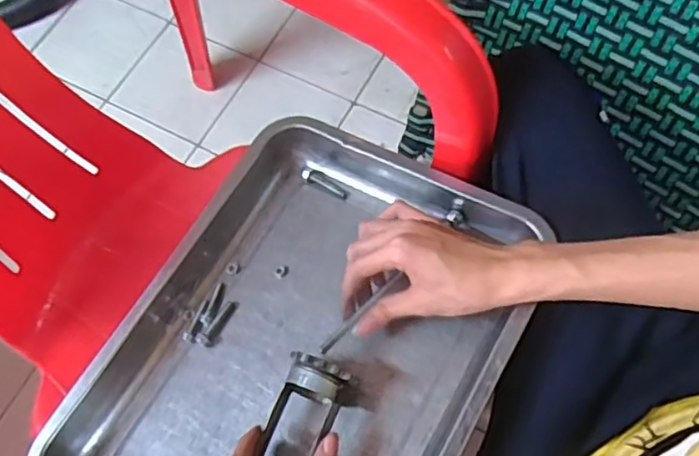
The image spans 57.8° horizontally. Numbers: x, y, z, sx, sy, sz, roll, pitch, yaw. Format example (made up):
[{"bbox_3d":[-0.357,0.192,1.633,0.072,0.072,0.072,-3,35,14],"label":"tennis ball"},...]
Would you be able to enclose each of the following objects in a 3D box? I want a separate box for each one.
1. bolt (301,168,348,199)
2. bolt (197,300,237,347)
[{"bbox_3d":[-0.024,-0.043,0.611,0.050,0.007,0.013,27,70,13],"label":"bolt"},{"bbox_3d":[-0.116,0.084,0.562,0.012,0.011,0.046,29,71,14],"label":"bolt"}]

